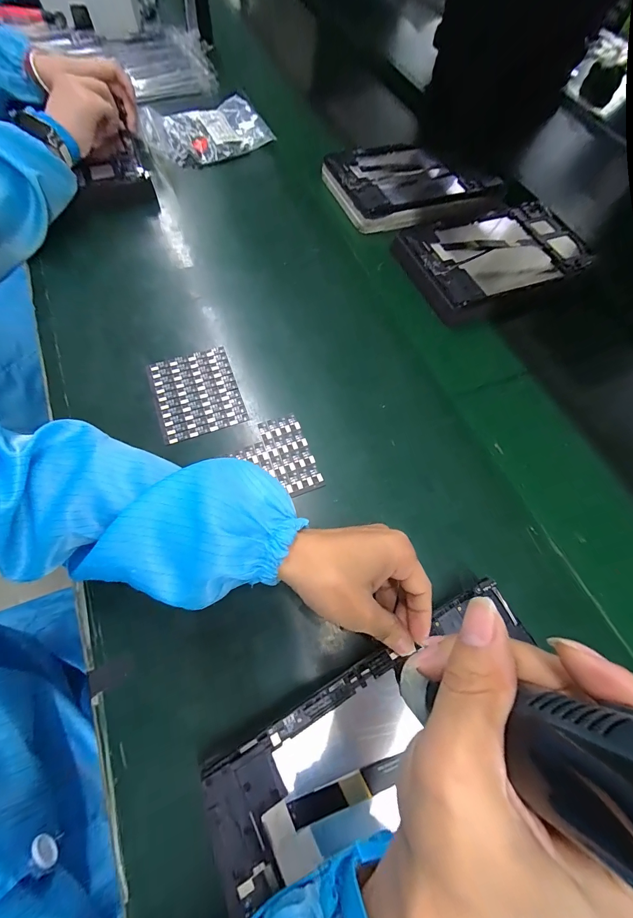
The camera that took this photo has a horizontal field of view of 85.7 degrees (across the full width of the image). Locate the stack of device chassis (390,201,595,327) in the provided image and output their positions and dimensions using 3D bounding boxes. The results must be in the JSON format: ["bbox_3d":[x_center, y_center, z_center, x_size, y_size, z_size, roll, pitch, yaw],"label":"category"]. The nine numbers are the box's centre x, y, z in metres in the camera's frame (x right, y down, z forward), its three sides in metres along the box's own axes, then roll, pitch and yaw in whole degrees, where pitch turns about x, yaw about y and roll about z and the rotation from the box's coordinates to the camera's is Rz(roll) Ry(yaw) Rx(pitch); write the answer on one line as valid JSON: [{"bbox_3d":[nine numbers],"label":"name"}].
[{"bbox_3d":[0.244,-0.278,0.465,0.256,0.036,0.179,-24,69,-14],"label":"stack of device chassis"}]

